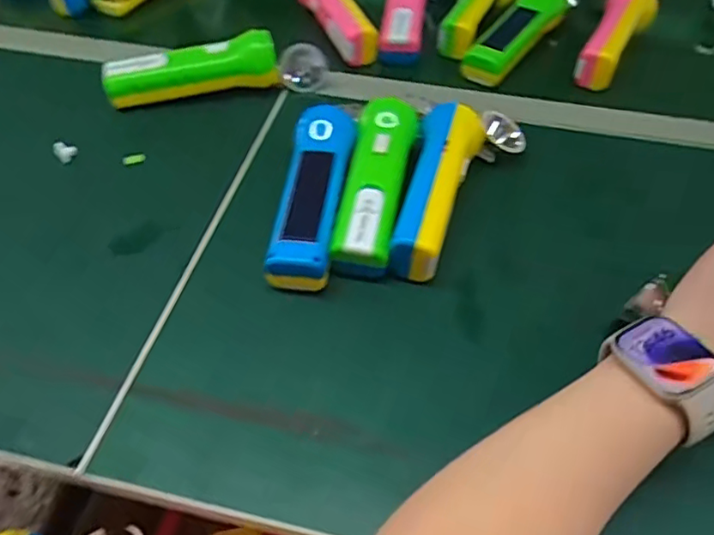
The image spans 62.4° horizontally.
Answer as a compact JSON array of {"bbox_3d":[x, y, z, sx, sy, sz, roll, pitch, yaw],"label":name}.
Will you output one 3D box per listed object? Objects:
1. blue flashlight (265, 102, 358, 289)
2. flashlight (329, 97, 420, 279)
[{"bbox_3d":[-0.033,-0.058,0.441,0.044,0.031,0.154,7,61,5],"label":"blue flashlight"},{"bbox_3d":[0.014,-0.068,0.449,0.044,0.035,0.156,9,63,7],"label":"flashlight"}]

